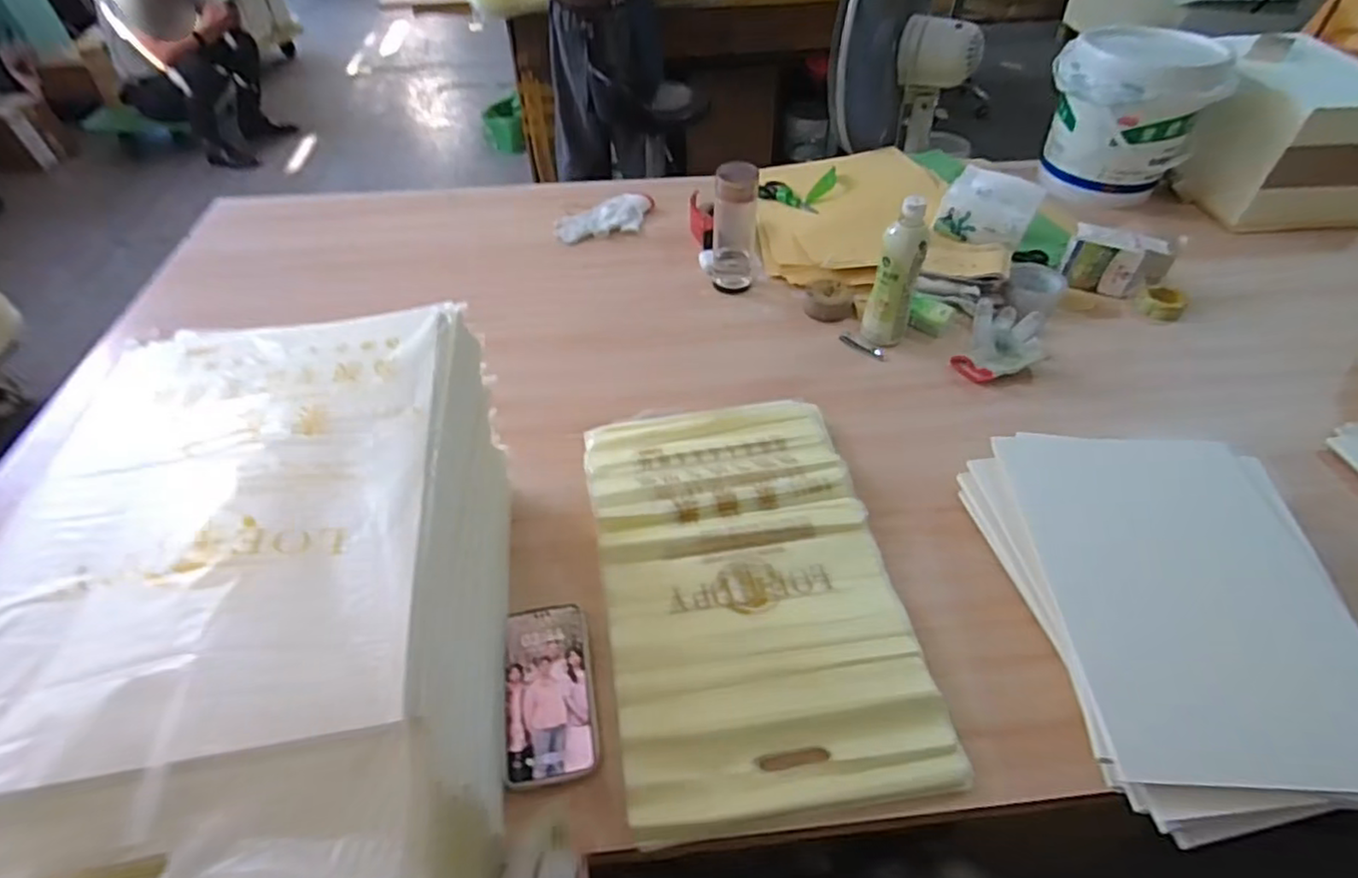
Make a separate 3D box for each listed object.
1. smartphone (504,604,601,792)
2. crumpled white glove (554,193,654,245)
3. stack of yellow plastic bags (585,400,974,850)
[{"bbox_3d":[-0.122,0.237,0.625,0.082,0.017,0.166,-7,47,-6],"label":"smartphone"},{"bbox_3d":[-0.139,-0.419,1.249,0.187,0.025,0.112,-11,48,-9],"label":"crumpled white glove"},{"bbox_3d":[0.070,0.136,0.704,0.300,0.033,0.474,-8,47,-7],"label":"stack of yellow plastic bags"}]

